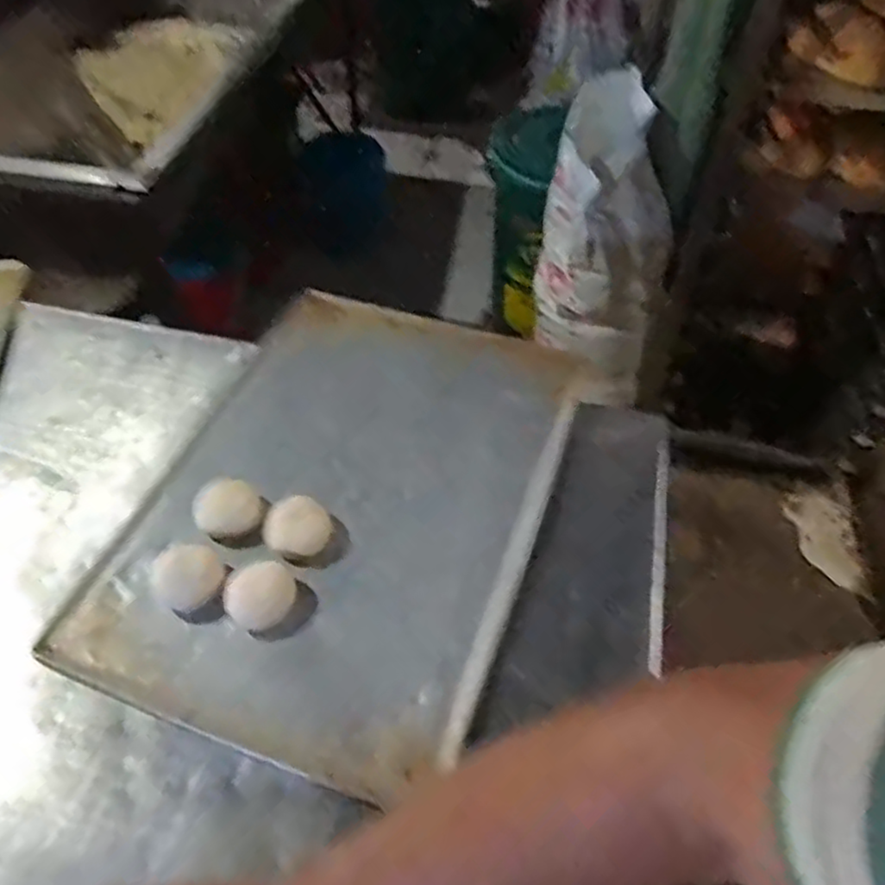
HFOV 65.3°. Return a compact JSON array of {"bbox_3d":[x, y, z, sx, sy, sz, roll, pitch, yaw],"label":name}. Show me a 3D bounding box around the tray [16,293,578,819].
[{"bbox_3d":[-0.080,0.031,0.620,0.327,0.031,0.465,16,49,13],"label":"tray"}]

